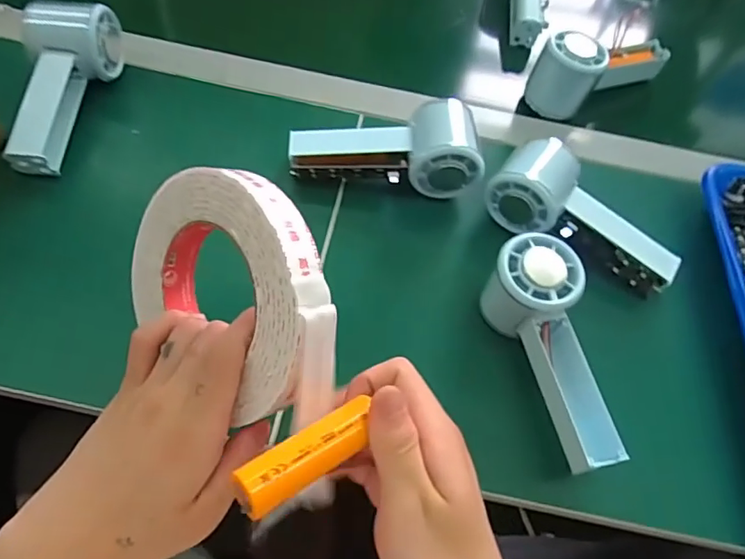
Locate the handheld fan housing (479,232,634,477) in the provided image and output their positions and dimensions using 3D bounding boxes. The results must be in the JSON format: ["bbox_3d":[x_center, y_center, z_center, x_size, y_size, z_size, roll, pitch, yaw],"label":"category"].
[{"bbox_3d":[0.116,0.048,0.360,0.057,0.063,0.147,-11,76,-11],"label":"handheld fan housing"}]

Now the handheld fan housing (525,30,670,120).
[{"bbox_3d":[0.216,-0.205,0.501,0.133,0.065,0.049,-25,66,-19],"label":"handheld fan housing"}]

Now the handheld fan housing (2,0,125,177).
[{"bbox_3d":[-0.256,-0.156,0.430,0.057,0.057,0.154,10,72,2],"label":"handheld fan housing"}]

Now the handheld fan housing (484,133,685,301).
[{"bbox_3d":[0.168,-0.051,0.422,0.152,0.046,0.073,34,61,1],"label":"handheld fan housing"}]

